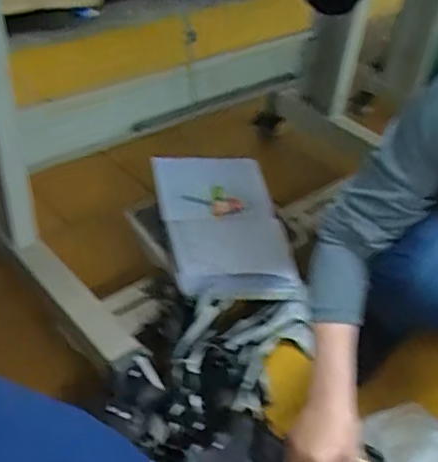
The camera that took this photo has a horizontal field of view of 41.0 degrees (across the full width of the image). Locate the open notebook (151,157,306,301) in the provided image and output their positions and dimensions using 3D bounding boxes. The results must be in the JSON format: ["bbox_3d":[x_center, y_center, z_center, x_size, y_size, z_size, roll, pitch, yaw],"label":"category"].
[{"bbox_3d":[0.004,-0.018,0.997,0.207,0.048,0.296,-6,55,-20],"label":"open notebook"}]

